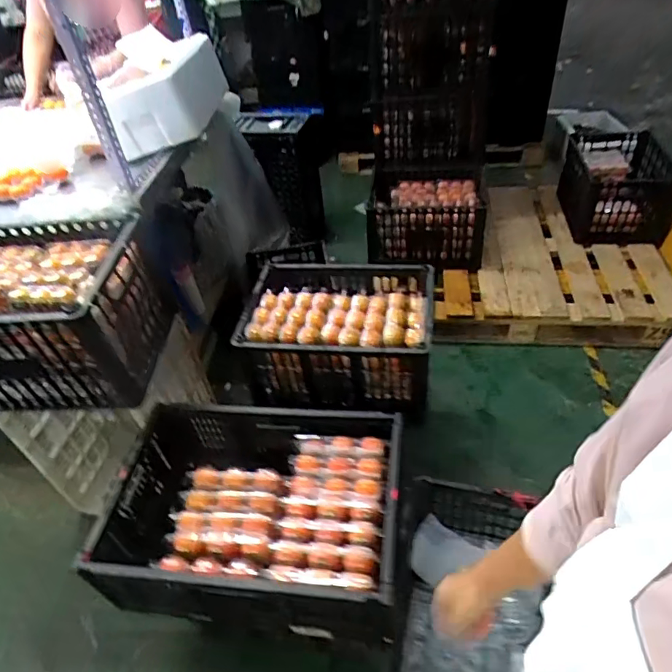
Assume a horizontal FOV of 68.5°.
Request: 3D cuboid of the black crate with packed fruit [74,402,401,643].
[{"bbox_3d":[-0.165,0.367,1.054,0.580,0.224,0.385,2,44,9],"label":"black crate with packed fruit"}]

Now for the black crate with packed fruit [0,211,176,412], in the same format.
[{"bbox_3d":[-0.669,-0.044,1.104,0.481,0.293,0.323,-3,43,4],"label":"black crate with packed fruit"}]

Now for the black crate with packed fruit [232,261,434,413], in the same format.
[{"bbox_3d":[0.011,-0.003,1.318,0.453,0.276,0.327,1,43,8],"label":"black crate with packed fruit"}]

